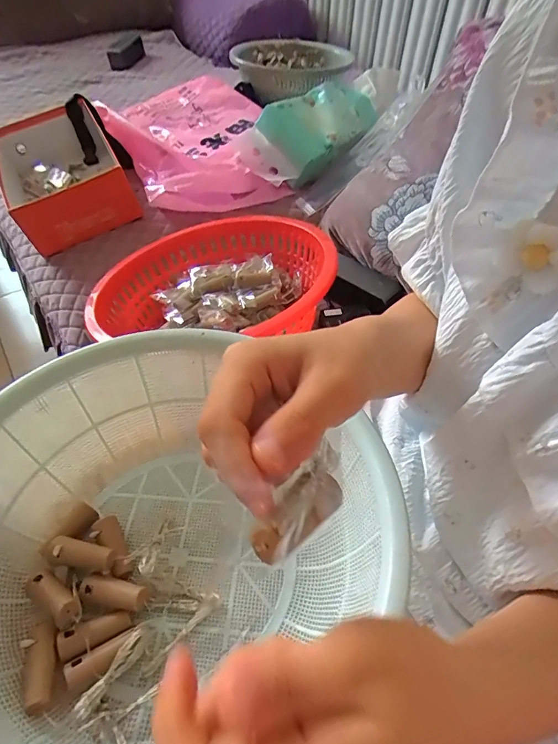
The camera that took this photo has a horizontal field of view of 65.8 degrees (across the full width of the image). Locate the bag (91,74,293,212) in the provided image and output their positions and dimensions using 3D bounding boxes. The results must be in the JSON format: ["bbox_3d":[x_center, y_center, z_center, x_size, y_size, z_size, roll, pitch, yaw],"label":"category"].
[{"bbox_3d":[-0.170,-0.465,0.875,0.292,0.083,0.383,-22,56,-16],"label":"bag"}]

